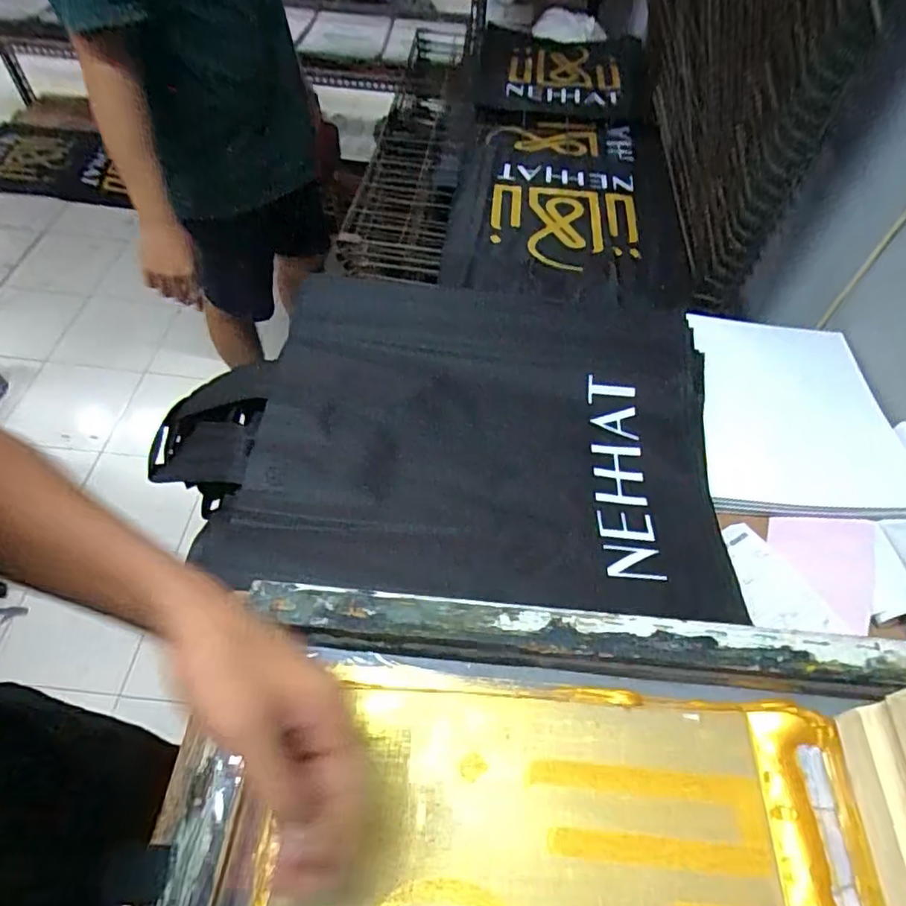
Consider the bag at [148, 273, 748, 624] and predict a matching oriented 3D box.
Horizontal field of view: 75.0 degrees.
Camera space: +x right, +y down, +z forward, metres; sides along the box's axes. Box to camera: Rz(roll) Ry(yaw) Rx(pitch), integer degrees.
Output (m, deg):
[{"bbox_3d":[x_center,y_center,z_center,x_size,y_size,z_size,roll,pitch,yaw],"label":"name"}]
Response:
[{"bbox_3d":[-0.011,-0.042,0.704,0.607,0.042,0.450,5,54,2],"label":"bag"}]

